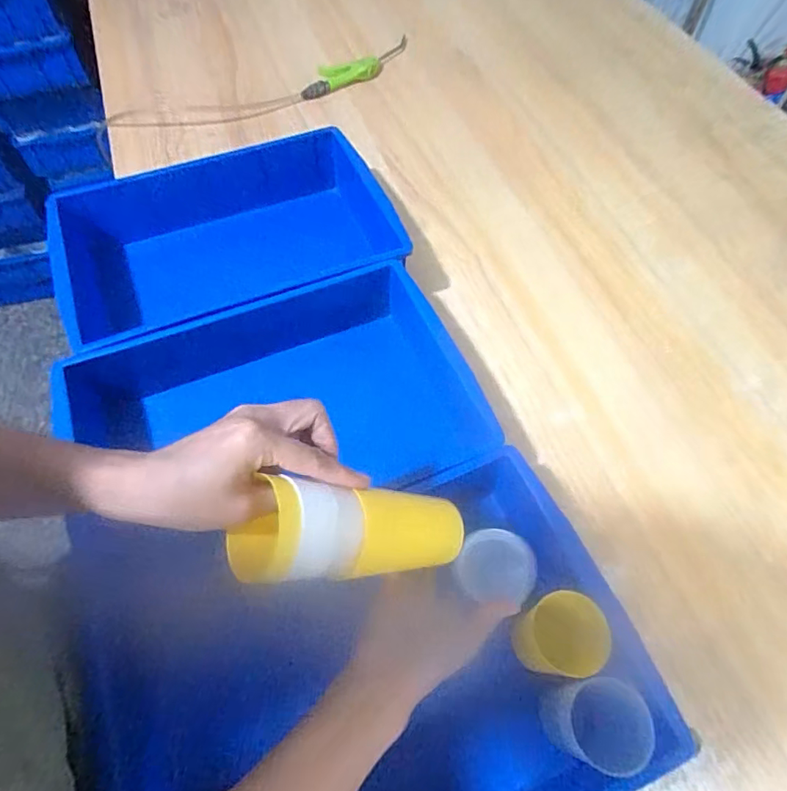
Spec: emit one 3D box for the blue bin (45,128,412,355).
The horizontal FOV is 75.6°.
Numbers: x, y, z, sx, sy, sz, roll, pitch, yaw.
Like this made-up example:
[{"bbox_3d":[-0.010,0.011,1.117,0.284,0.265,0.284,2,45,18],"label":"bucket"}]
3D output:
[{"bbox_3d":[-0.244,-0.233,0.730,0.477,0.151,0.202,-14,62,-7],"label":"blue bin"}]

